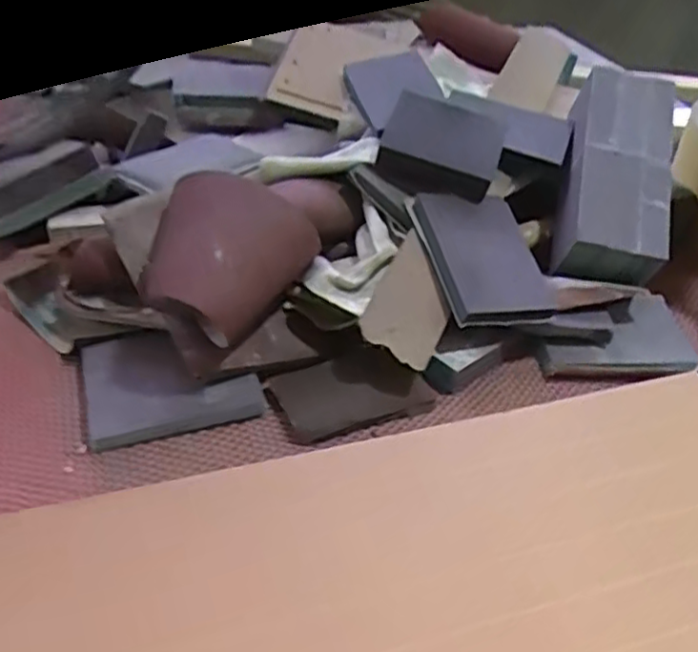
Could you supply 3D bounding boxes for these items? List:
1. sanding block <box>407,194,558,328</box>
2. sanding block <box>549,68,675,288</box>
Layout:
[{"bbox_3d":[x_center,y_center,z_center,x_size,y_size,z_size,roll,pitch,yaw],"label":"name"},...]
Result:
[{"bbox_3d":[0.109,-0.057,0.566,0.090,0.015,0.128,-7,56,-18],"label":"sanding block"},{"bbox_3d":[0.232,-0.134,0.618,0.087,0.060,0.199,9,75,9],"label":"sanding block"}]

